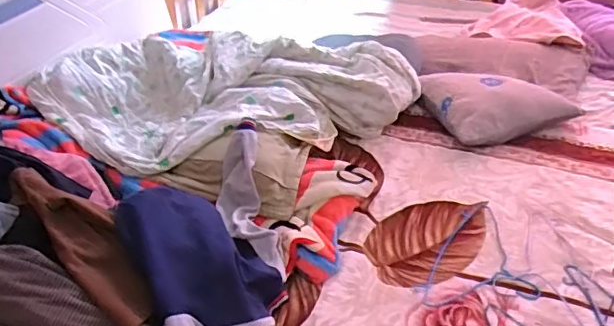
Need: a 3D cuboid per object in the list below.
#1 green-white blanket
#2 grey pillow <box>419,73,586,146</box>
[{"bbox_3d":[-0.220,-0.244,1.723,1.114,0.198,0.605,-12,39,-13],"label":"green-white blanket"},{"bbox_3d":[0.605,-0.196,1.757,0.415,0.122,0.283,-12,39,-13],"label":"grey pillow"}]

